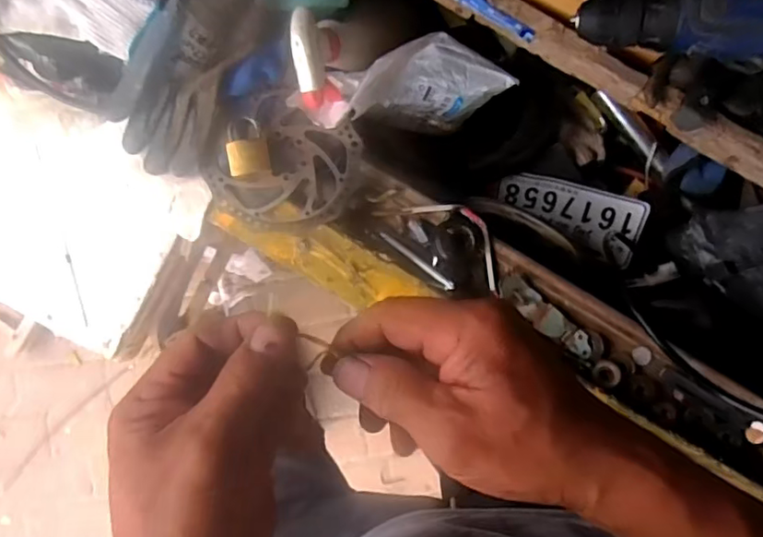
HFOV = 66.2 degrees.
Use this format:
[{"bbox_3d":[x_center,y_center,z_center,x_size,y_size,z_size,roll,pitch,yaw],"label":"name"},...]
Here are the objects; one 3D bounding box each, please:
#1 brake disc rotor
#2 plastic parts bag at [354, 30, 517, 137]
[{"bbox_3d":[-0.087,-0.098,0.562,0.125,0.010,0.130,1,83,-7],"label":"brake disc rotor"},{"bbox_3d":[0.064,-0.199,0.657,0.121,0.040,0.114,26,117,-29],"label":"plastic parts bag"}]

